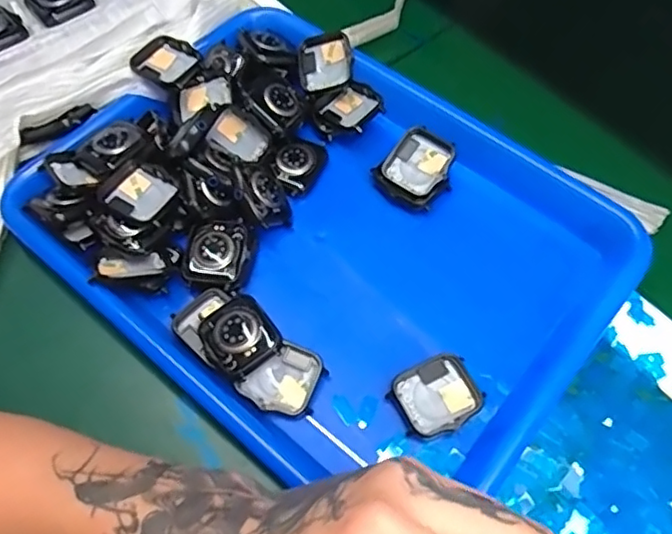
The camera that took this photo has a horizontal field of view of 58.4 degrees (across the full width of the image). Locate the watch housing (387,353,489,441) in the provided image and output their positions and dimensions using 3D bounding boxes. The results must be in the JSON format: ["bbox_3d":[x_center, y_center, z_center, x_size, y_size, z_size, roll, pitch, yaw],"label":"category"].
[{"bbox_3d":[0.055,0.071,0.330,0.046,0.009,0.038,-29,65,-15],"label":"watch housing"}]

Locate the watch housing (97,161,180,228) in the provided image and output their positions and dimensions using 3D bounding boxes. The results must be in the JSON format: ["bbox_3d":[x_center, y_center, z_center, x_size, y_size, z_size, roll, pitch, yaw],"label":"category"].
[{"bbox_3d":[-0.117,-0.045,0.362,0.043,0.009,0.037,32,66,16],"label":"watch housing"}]

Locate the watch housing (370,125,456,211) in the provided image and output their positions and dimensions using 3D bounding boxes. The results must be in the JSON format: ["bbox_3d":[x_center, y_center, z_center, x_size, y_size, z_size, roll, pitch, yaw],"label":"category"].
[{"bbox_3d":[0.054,-0.066,0.402,0.044,0.011,0.051,35,83,9],"label":"watch housing"}]

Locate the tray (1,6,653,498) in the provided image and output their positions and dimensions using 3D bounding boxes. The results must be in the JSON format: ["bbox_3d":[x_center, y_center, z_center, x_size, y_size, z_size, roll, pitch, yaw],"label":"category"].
[{"bbox_3d":[-0.012,-0.023,0.373,0.334,0.047,0.249,36,67,18],"label":"tray"}]

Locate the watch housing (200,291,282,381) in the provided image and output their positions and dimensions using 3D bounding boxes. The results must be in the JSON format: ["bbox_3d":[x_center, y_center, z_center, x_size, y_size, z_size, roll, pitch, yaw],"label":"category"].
[{"bbox_3d":[-0.054,0.038,0.335,0.038,0.012,0.043,-31,66,-16],"label":"watch housing"}]

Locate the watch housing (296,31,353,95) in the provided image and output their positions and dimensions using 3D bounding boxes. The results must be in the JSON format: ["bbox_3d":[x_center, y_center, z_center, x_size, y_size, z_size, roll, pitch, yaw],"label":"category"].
[{"bbox_3d":[-0.008,-0.147,0.434,0.038,0.014,0.042,-6,86,4],"label":"watch housing"}]

